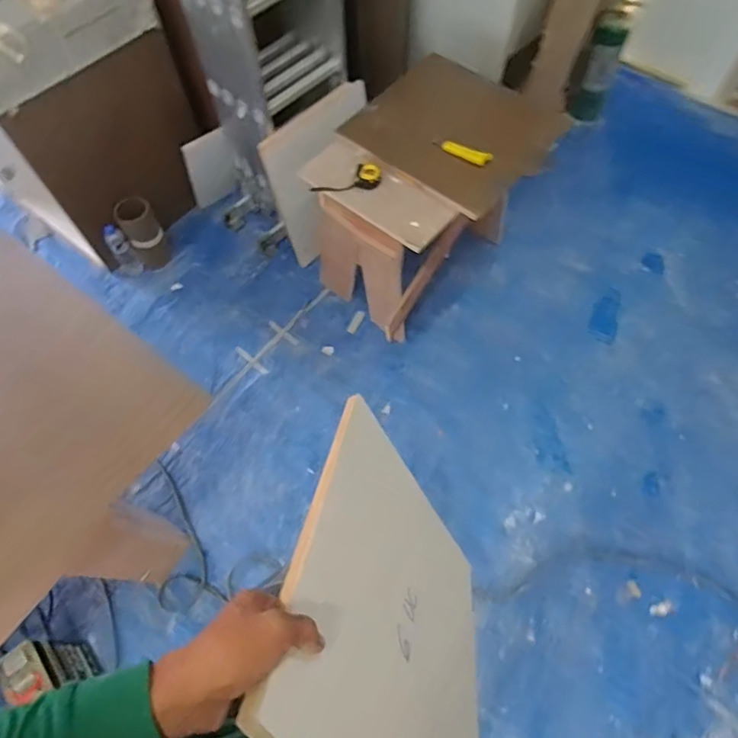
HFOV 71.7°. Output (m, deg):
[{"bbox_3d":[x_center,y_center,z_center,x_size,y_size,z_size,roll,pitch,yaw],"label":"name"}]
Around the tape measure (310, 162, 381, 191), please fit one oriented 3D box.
[{"bbox_3d":[-0.062,-0.518,1.412,0.198,0.043,0.068,-7,62,21],"label":"tape measure"}]

